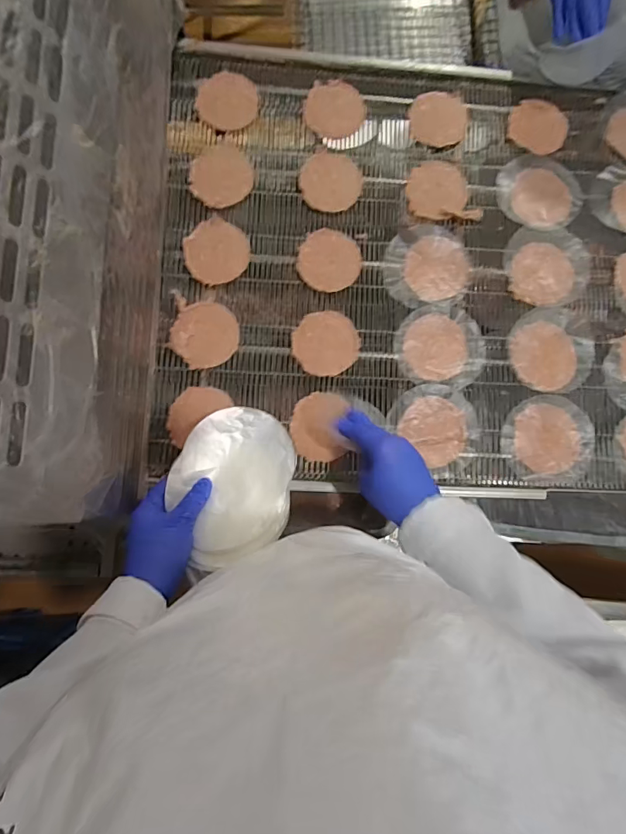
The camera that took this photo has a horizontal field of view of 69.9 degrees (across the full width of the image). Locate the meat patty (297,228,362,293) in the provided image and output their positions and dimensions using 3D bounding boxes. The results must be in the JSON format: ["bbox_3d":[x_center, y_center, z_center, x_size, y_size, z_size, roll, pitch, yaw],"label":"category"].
[{"bbox_3d":[0.023,-0.216,0.618,0.085,0.008,0.086,1,81,-4],"label":"meat patty"}]

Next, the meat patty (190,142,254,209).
[{"bbox_3d":[-0.129,-0.340,0.629,0.085,0.006,0.092,1,81,-4],"label":"meat patty"}]

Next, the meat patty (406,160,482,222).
[{"bbox_3d":[0.186,-0.327,0.644,0.102,0.005,0.088,-3,82,-5],"label":"meat patty"}]

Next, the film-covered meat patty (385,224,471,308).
[{"bbox_3d":[0.161,-0.211,0.617,0.117,0.020,0.108,-8,82,-5],"label":"film-covered meat patty"}]

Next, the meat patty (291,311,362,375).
[{"bbox_3d":[0.019,-0.100,0.600,0.087,0.008,0.086,-38,86,-9],"label":"meat patty"}]

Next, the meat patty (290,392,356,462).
[{"bbox_3d":[0.010,0.013,0.584,0.076,0.006,0.088,-3,82,-5],"label":"meat patty"}]

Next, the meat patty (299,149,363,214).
[{"bbox_3d":[0.026,-0.335,0.636,0.086,0.004,0.091,1,81,-4],"label":"meat patty"}]

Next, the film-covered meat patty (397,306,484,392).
[{"bbox_3d":[0.174,-0.098,0.611,0.118,0.004,0.112,5,81,-3],"label":"film-covered meat patty"}]

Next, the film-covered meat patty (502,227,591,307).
[{"bbox_3d":[0.333,-0.213,0.632,0.116,0.012,0.116,-3,82,-5],"label":"film-covered meat patty"}]

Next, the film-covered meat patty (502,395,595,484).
[{"bbox_3d":[0.316,0.030,0.598,0.118,0.005,0.114,-2,82,-4],"label":"film-covered meat patty"}]

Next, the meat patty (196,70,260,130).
[{"bbox_3d":[-0.122,-0.456,0.644,0.084,0.004,0.091,1,81,-4],"label":"meat patty"}]

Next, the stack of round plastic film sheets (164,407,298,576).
[{"bbox_3d":[-0.083,0.068,0.483,0.138,0.024,0.146,-28,84,-8],"label":"stack of round plastic film sheets"}]

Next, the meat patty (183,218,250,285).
[{"bbox_3d":[-0.131,-0.226,0.609,0.085,0.009,0.088,1,81,-4],"label":"meat patty"}]

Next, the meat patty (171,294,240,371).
[{"bbox_3d":[-0.143,-0.110,0.594,0.086,0.006,0.091,1,81,-4],"label":"meat patty"}]

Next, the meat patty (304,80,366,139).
[{"bbox_3d":[0.032,-0.447,0.651,0.084,0.004,0.090,1,81,-4],"label":"meat patty"}]

